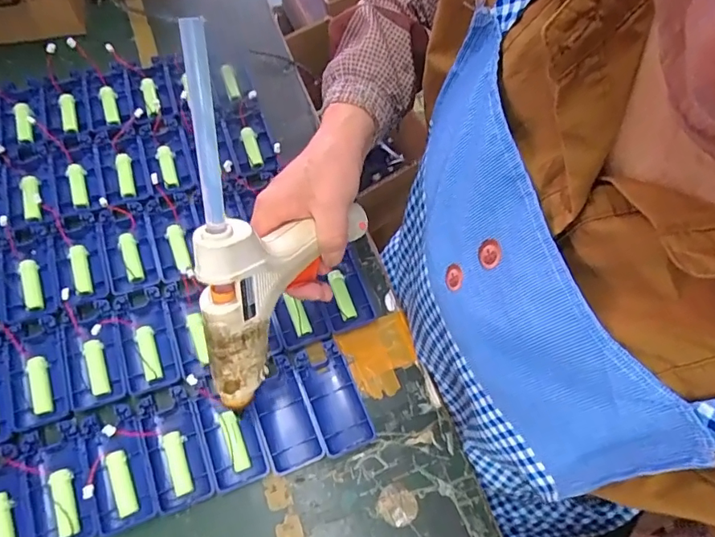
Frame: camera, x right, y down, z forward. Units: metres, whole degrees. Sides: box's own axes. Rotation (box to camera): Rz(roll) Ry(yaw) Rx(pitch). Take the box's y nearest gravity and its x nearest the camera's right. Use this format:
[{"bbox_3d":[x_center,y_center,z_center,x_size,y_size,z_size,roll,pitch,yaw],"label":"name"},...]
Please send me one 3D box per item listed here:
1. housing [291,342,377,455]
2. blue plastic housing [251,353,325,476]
[{"bbox_3d":[-0.022,0.114,0.428,0.044,0.014,0.094,-21,69,-10],"label":"housing"},{"bbox_3d":[-0.066,0.126,0.418,0.045,0.013,0.093,-22,69,-10],"label":"blue plastic housing"}]

